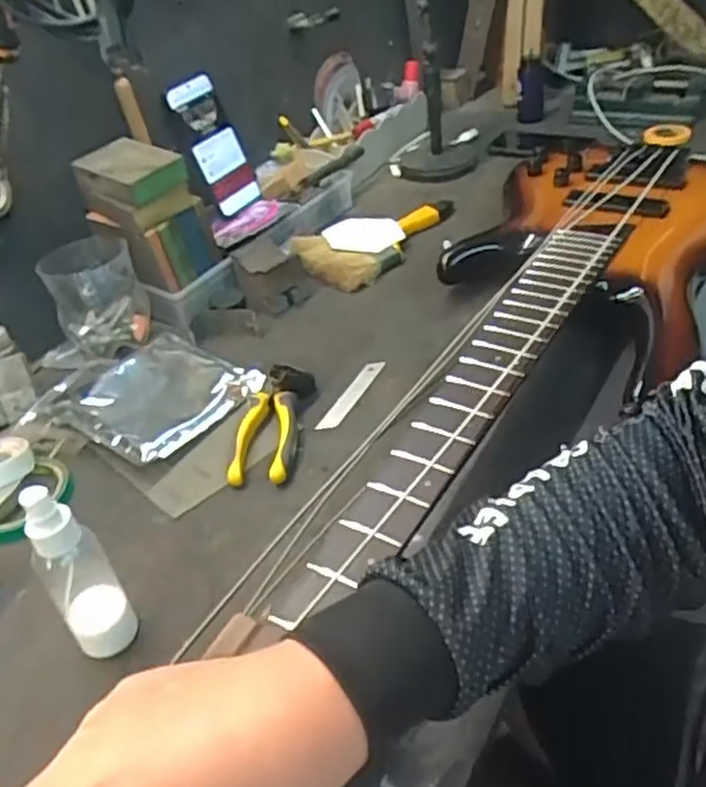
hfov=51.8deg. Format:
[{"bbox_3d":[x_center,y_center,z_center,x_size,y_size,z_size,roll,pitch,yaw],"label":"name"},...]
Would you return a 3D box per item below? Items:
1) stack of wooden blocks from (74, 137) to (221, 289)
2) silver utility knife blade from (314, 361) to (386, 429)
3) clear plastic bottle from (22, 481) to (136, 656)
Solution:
[{"bbox_3d":[-0.218,-0.192,0.774,0.105,0.129,0.088,19,46,33],"label":"stack of wooden blocks"},{"bbox_3d":[-0.001,0.001,0.677,0.016,0.004,0.095,26,56,19],"label":"silver utility knife blade"},{"bbox_3d":[-0.174,0.112,0.459,0.039,0.136,0.035,-30,42,-25],"label":"clear plastic bottle"}]

